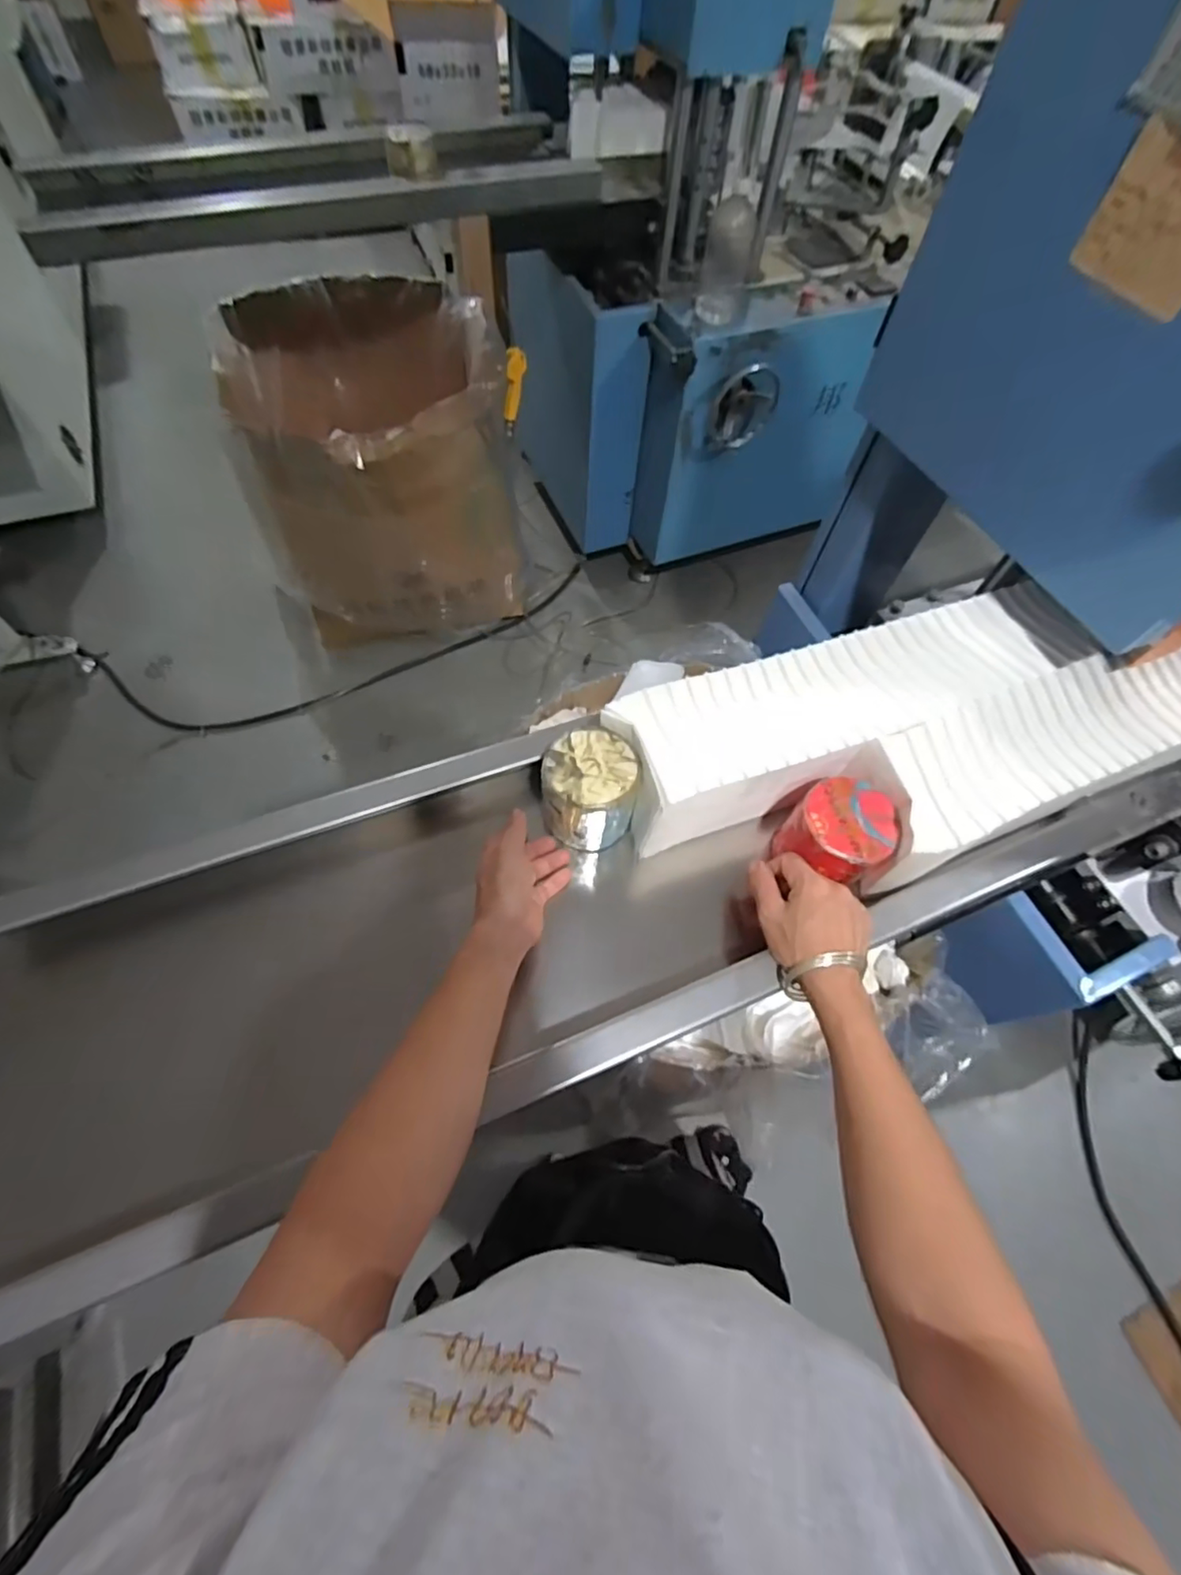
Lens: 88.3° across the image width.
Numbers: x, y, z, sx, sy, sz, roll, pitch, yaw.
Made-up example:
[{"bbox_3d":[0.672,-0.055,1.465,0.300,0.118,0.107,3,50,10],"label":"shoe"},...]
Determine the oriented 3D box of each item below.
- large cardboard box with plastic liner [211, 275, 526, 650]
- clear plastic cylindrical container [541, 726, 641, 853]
[{"bbox_3d":[-0.534,-0.826,1.634,0.586,0.617,0.696,-15,63,-11],"label":"large cardboard box with plastic liner"},{"bbox_3d":[0.000,0.004,0.571,0.085,0.087,0.085,1,61,-2],"label":"clear plastic cylindrical container"}]

